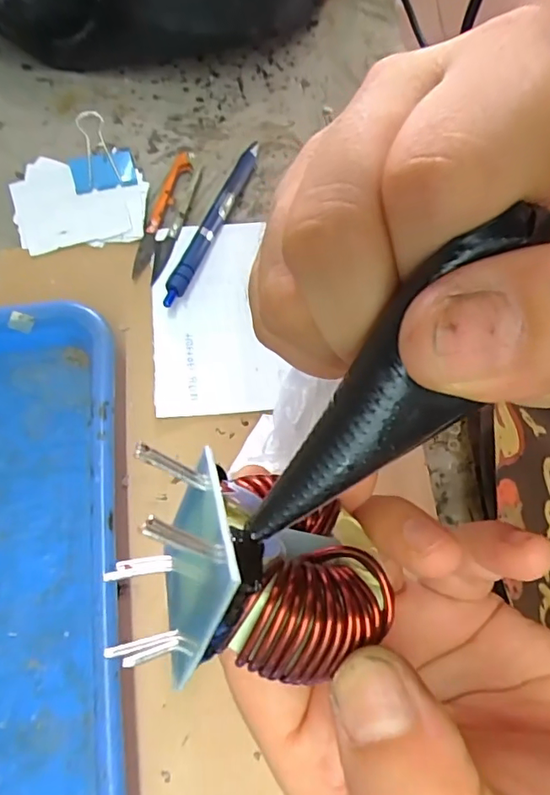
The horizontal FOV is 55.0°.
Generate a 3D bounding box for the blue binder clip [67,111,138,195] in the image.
[{"bbox_3d":[-0.116,-0.160,0.349,0.041,0.034,0.044,-16,74,-8],"label":"blue binder clip"}]

